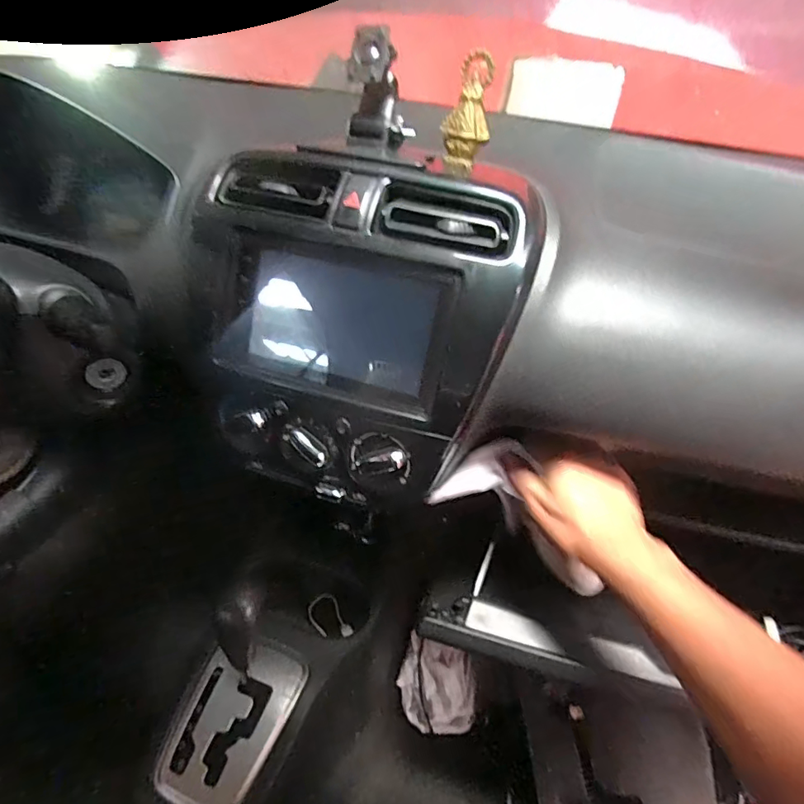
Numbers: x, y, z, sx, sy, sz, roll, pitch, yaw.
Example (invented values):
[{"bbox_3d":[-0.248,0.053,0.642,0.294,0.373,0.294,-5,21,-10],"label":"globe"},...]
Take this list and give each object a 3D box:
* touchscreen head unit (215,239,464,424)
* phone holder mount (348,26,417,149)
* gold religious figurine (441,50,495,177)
[{"bbox_3d":[-0.051,-0.067,0.440,0.189,0.117,0.054,15,13,12],"label":"touchscreen head unit"},{"bbox_3d":[-0.021,-0.251,0.417,0.063,0.076,0.037,9,38,5],"label":"phone holder mount"},{"bbox_3d":[0.053,-0.229,0.413,0.028,0.082,0.028,-13,41,-21],"label":"gold religious figurine"}]

